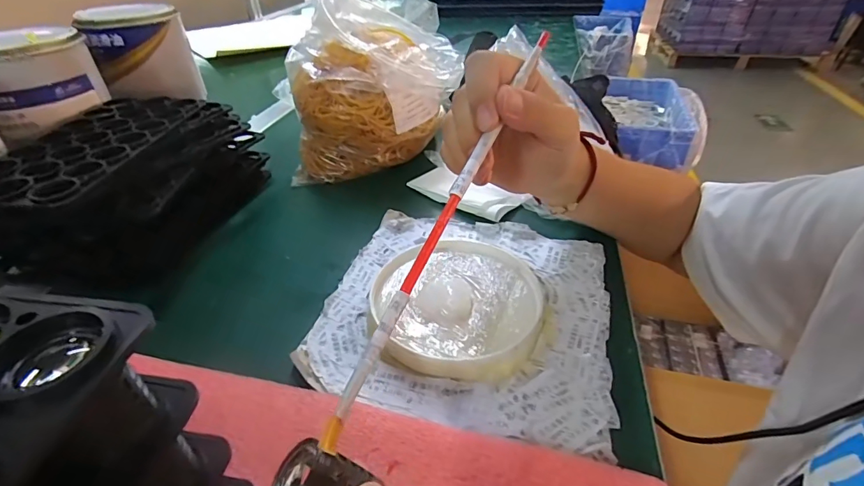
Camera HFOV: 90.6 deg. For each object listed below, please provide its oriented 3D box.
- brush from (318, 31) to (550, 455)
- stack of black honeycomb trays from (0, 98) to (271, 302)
[{"bbox_3d":[0.014,-0.025,0.200,0.008,0.006,0.240,19,63,18],"label":"brush"},{"bbox_3d":[-0.264,-0.052,0.380,0.148,0.097,0.242,3,36,7],"label":"stack of black honeycomb trays"}]

